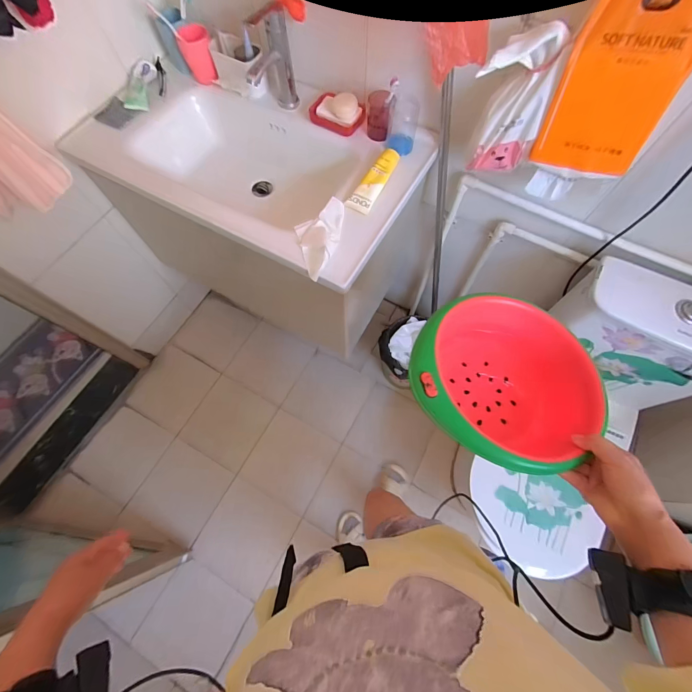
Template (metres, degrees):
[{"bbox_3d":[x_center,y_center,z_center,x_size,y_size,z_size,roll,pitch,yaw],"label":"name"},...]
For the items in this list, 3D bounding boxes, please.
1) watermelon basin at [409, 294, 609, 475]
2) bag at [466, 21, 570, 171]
[{"bbox_3d":[0.236,0.049,0.519,0.260,0.126,0.261,1,69,-2],"label":"watermelon basin"},{"bbox_3d":[0.296,-0.439,0.615,0.135,0.218,0.057,12,69,6],"label":"bag"}]

